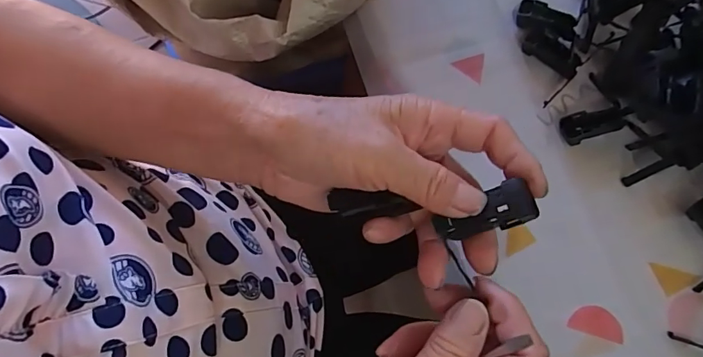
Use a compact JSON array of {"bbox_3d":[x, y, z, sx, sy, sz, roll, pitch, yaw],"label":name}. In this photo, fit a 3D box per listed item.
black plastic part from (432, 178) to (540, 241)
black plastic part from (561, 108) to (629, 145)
[{"bbox_3d":[0.066,0.018,0.229,0.047,0.009,0.020,-22,74,12],"label":"black plastic part"},{"bbox_3d":[0.179,-0.040,0.344,0.043,0.019,0.021,-15,77,-8],"label":"black plastic part"}]

